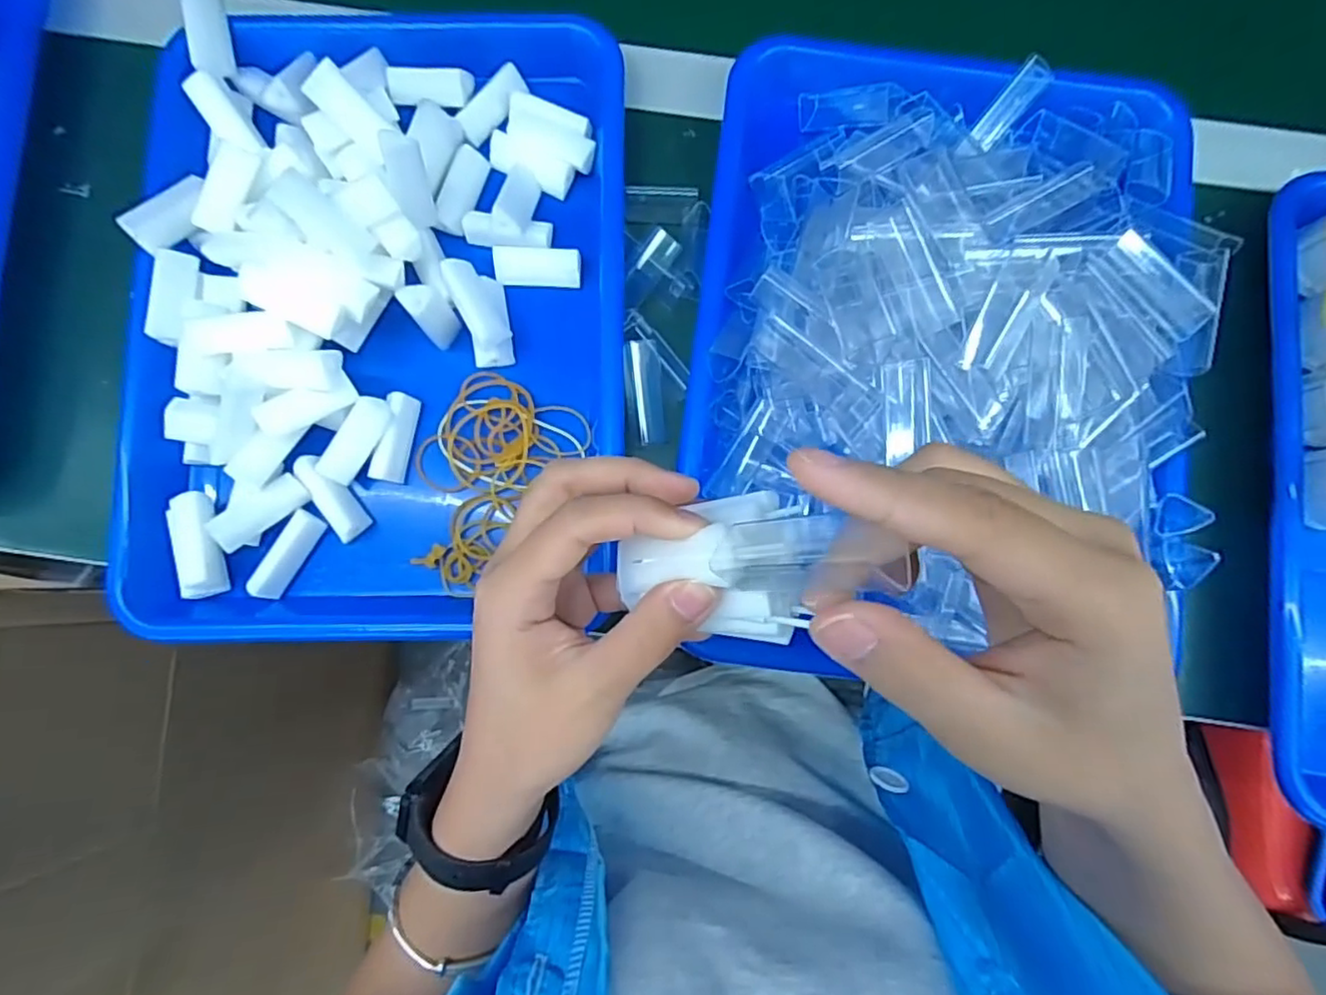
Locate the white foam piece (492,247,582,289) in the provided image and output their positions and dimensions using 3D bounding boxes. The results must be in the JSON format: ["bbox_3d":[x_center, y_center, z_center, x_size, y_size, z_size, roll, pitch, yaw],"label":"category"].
[{"bbox_3d":[-0.068,-0.124,0.349,0.046,0.019,0.016,-1,83,0],"label":"white foam piece"}]

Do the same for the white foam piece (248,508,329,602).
[{"bbox_3d":[-0.192,0.029,0.327,0.013,0.014,0.046,32,84,4],"label":"white foam piece"}]

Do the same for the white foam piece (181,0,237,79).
[{"bbox_3d":[-0.239,-0.248,0.338,0.014,0.017,0.050,-5,97,-1],"label":"white foam piece"}]

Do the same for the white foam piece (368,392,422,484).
[{"bbox_3d":[-0.140,-0.031,0.334,0.016,0.017,0.045,10,83,1],"label":"white foam piece"}]

